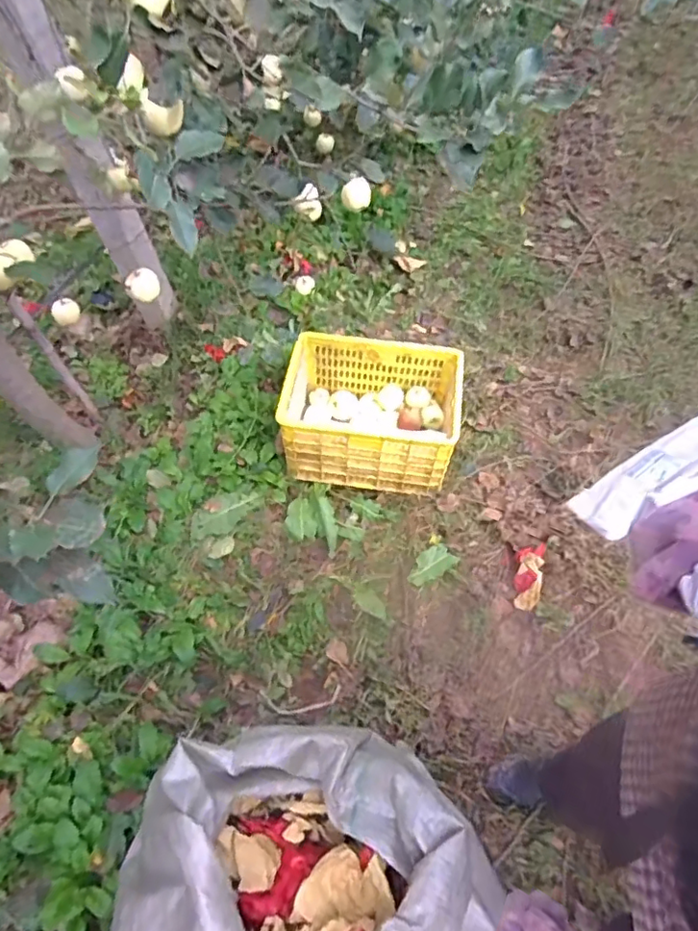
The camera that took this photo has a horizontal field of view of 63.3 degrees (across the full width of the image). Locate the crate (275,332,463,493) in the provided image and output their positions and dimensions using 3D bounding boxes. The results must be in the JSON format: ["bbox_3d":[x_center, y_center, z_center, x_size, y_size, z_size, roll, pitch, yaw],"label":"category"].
[{"bbox_3d":[0.070,-0.146,1.672,0.481,0.297,0.326,3,51,10],"label":"crate"}]

